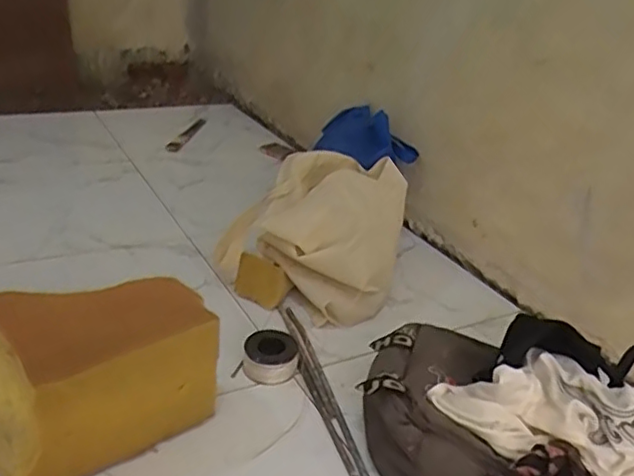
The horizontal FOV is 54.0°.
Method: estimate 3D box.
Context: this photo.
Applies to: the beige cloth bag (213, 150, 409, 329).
[{"bbox_3d":[0.012,-0.020,1.207,0.312,0.219,0.283,18,29,24],"label":"beige cloth bag"}]

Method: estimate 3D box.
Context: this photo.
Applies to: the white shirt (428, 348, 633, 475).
[{"bbox_3d":[0.303,0.215,0.812,0.293,0.104,0.165,12,27,12],"label":"white shirt"}]

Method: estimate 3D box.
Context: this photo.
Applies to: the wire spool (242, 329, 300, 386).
[{"bbox_3d":[-0.071,0.186,0.984,0.084,0.043,0.080,4,26,-2],"label":"wire spool"}]

